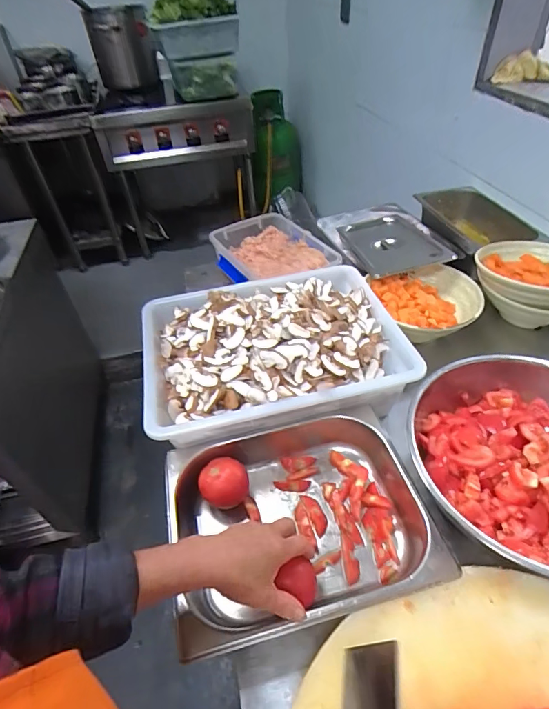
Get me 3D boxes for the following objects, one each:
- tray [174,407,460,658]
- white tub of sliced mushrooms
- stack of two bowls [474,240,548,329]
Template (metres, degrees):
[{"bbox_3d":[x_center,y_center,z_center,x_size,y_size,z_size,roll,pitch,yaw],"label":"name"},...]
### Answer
[{"bbox_3d":[0.033,0.218,0.559,0.328,0.078,0.267,-12,45,-8],"label":"tray"},{"bbox_3d":[-0.005,-0.023,0.700,0.412,0.104,0.326,-12,45,-7],"label":"white tub of sliced mushrooms"},{"bbox_3d":[0.501,-0.135,0.798,0.217,0.111,0.195,24,51,26],"label":"stack of two bowls"}]

